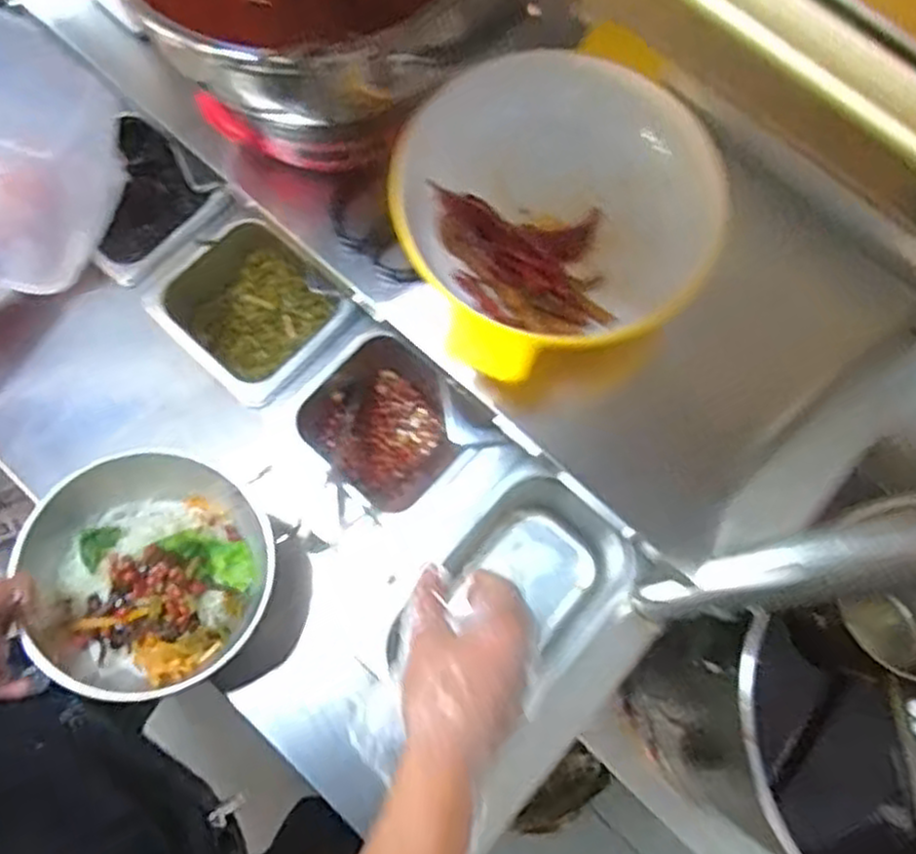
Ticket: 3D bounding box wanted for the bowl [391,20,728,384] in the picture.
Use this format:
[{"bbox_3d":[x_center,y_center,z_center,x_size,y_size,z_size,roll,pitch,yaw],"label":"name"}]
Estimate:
[{"bbox_3d":[0.072,-0.140,0.521,0.207,0.075,0.192,0,72,-1],"label":"bowl"}]

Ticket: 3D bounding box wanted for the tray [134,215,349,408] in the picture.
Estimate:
[{"bbox_3d":[-0.213,-0.111,0.804,0.150,0.089,0.175,-42,78,-13],"label":"tray"}]

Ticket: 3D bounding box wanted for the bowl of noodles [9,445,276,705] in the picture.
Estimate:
[{"bbox_3d":[-0.241,0.119,0.611,0.178,0.081,0.183,-7,73,-3],"label":"bowl of noodles"}]

